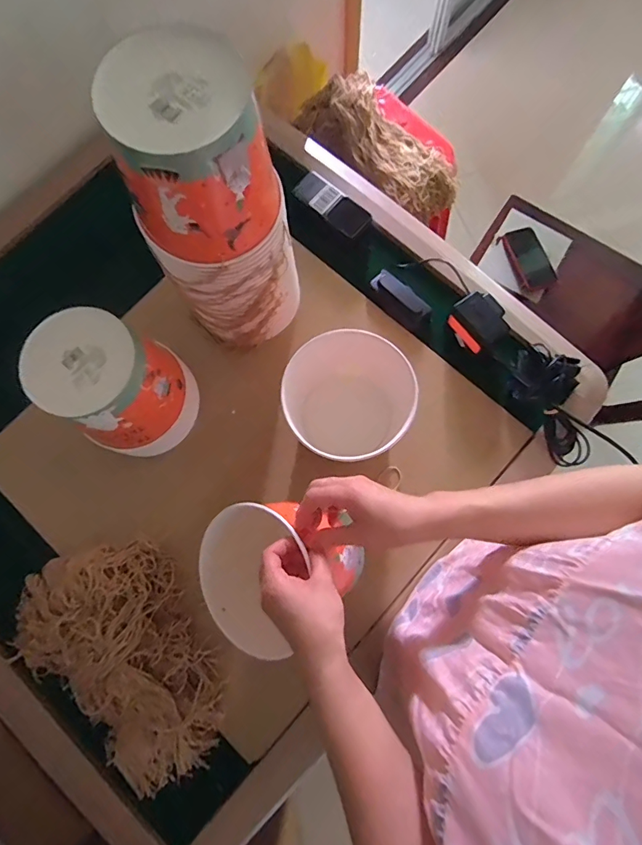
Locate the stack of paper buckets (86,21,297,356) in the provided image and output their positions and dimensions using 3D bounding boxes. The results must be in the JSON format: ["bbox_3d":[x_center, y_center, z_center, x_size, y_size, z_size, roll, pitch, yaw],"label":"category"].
[{"bbox_3d":[-0.116,-0.216,0.518,0.148,0.327,0.138,-29,79,-5],"label":"stack of paper buckets"}]

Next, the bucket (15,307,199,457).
[{"bbox_3d":[-0.259,-0.044,0.579,0.131,0.194,0.130,0,78,1],"label":"bucket"}]

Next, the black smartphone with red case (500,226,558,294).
[{"bbox_3d":[0.496,-0.389,1.061,0.093,0.023,0.156,-22,78,-3],"label":"black smartphone with red case"}]

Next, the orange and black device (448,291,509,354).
[{"bbox_3d":[0.228,-0.143,0.648,0.055,0.061,0.074,-36,79,-6],"label":"orange and black device"}]

